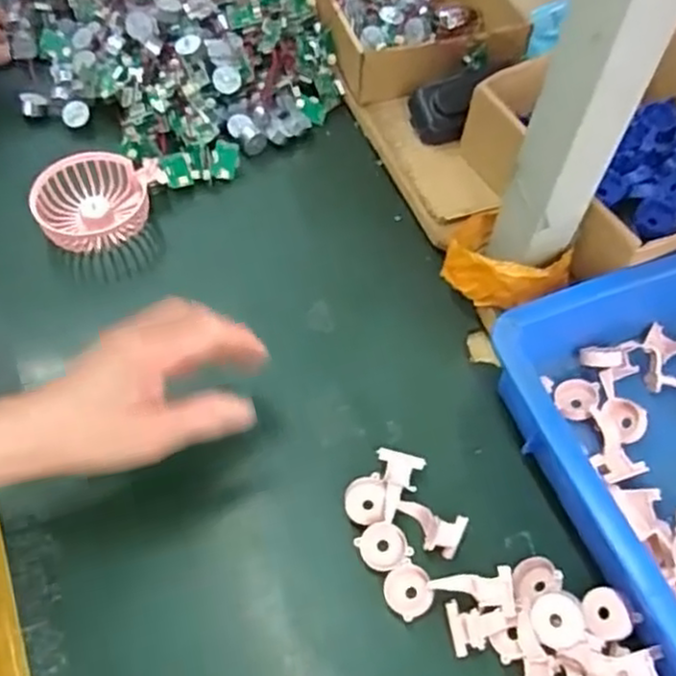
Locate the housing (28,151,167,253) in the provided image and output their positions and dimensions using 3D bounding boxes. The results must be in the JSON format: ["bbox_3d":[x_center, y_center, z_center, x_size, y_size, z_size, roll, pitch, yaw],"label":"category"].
[{"bbox_3d":[-0.194,-0.110,0.590,0.098,0.052,0.079,-12,58,-10],"label":"housing"}]

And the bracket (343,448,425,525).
[{"bbox_3d":[0.030,0.094,0.455,0.033,0.015,0.058,37,54,21],"label":"bracket"}]

